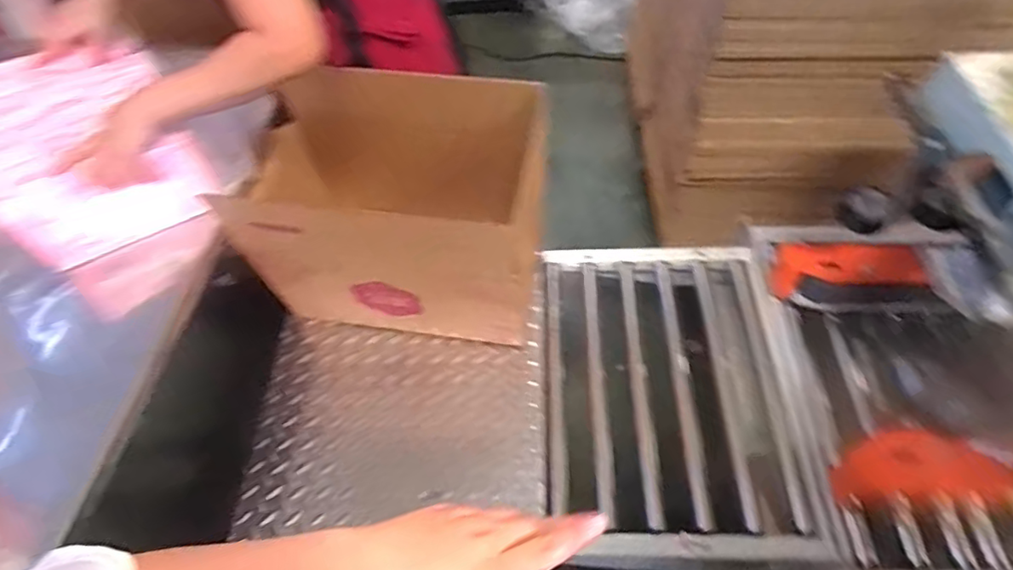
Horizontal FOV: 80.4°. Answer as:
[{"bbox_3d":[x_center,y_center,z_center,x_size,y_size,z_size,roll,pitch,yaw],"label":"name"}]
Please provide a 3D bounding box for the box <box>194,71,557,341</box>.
[{"bbox_3d":[-0.182,-0.088,1.020,0.461,0.434,0.261,10,53,10],"label":"box"}]

